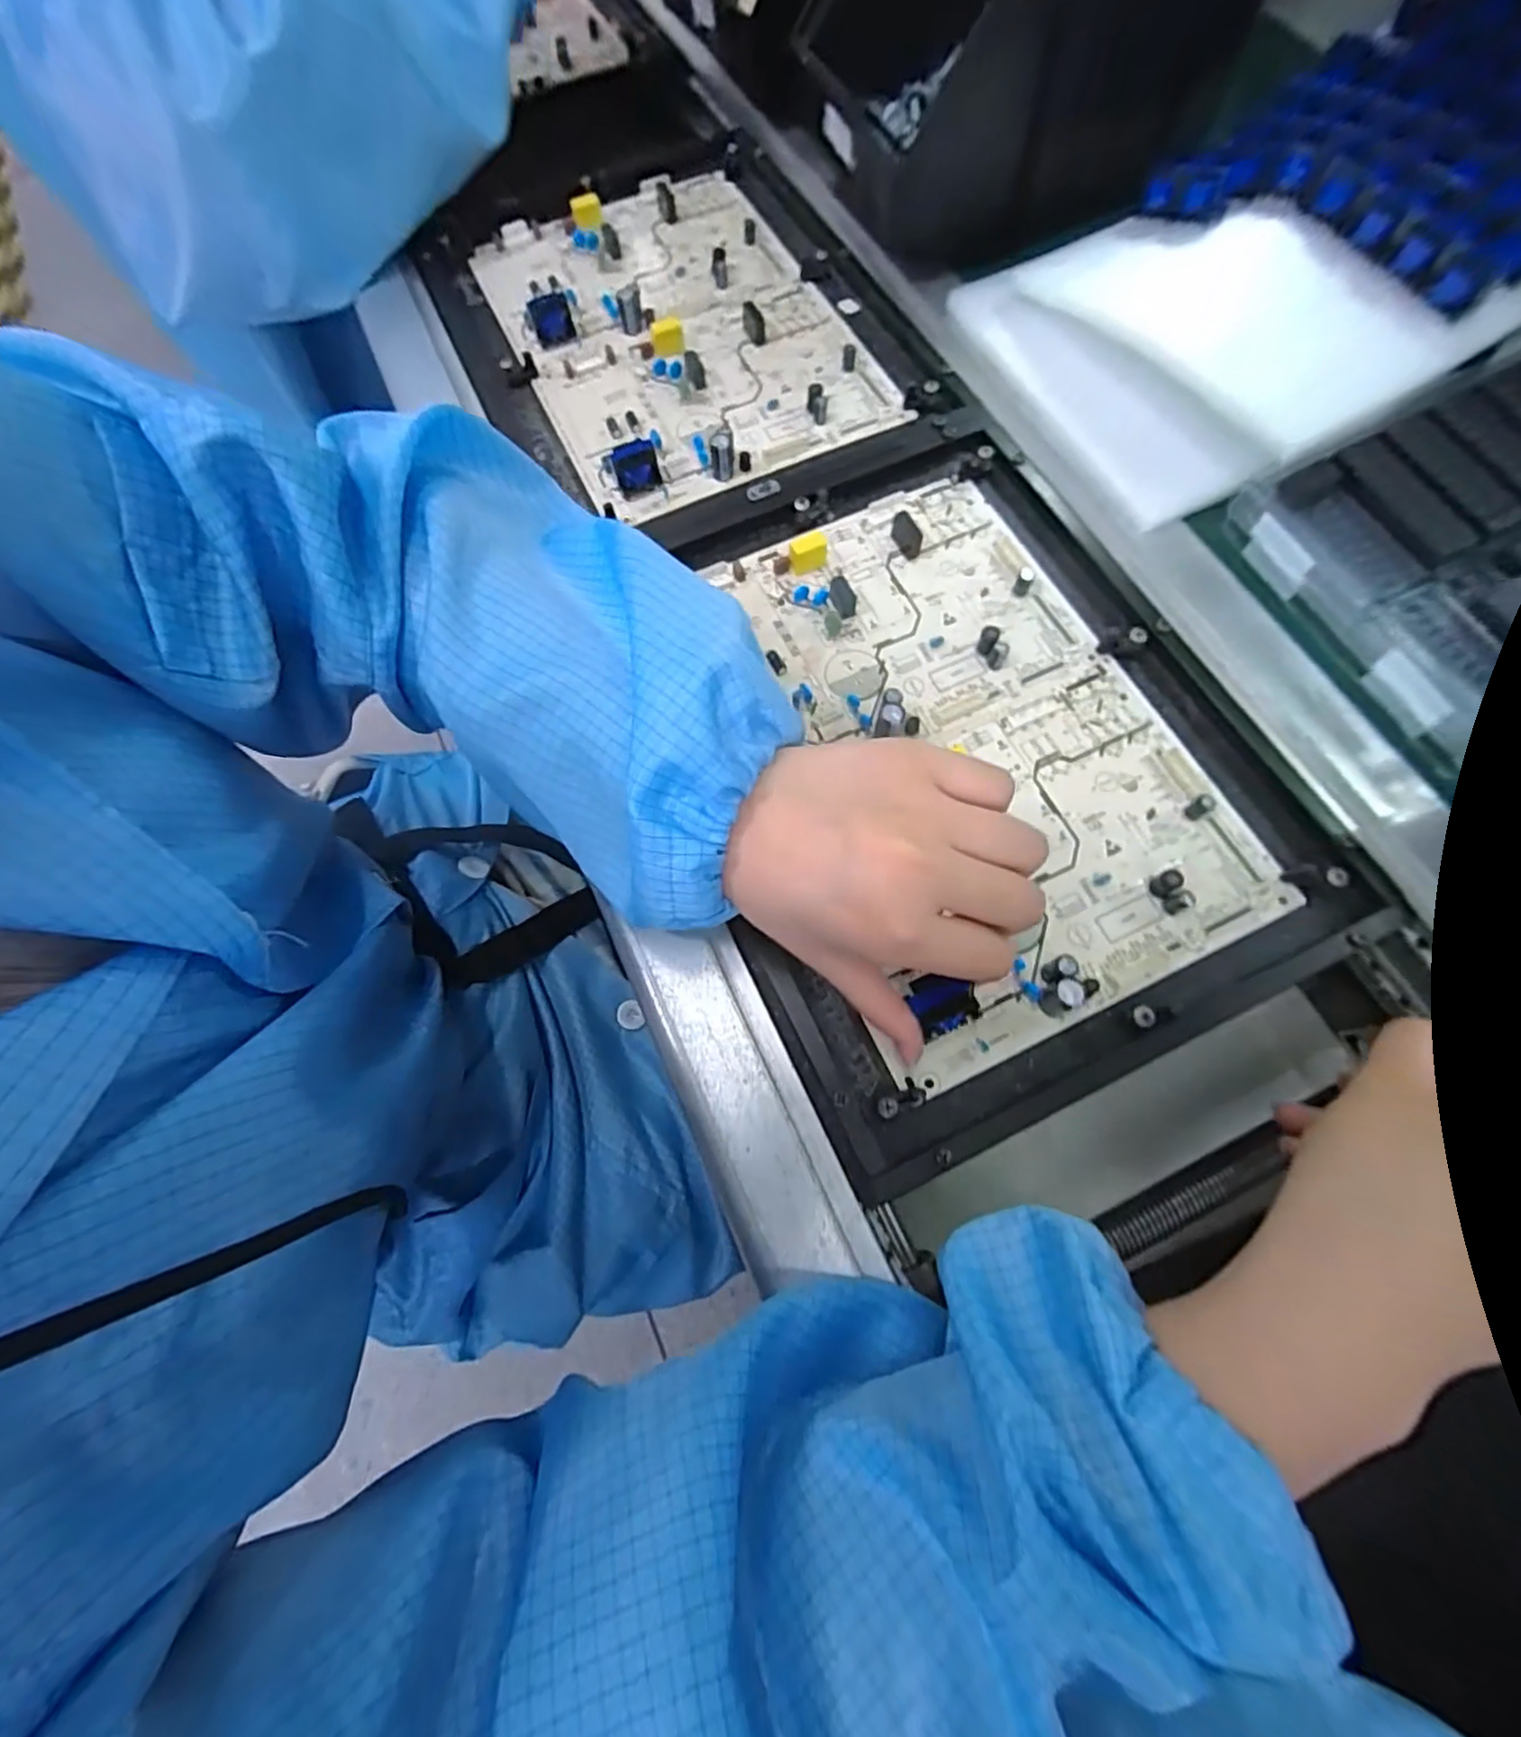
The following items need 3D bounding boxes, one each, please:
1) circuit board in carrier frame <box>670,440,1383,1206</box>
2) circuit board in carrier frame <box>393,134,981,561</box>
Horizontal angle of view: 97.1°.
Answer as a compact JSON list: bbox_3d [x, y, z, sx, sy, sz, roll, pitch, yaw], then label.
[{"bbox_3d":[0.087,-0.064,0.321,0.257,0.028,0.328,-25,72,-6],"label":"circuit board in carrier frame"},{"bbox_3d":[-0.062,-0.356,0.437,0.254,0.023,0.356,-26,72,-6],"label":"circuit board in carrier frame"}]

